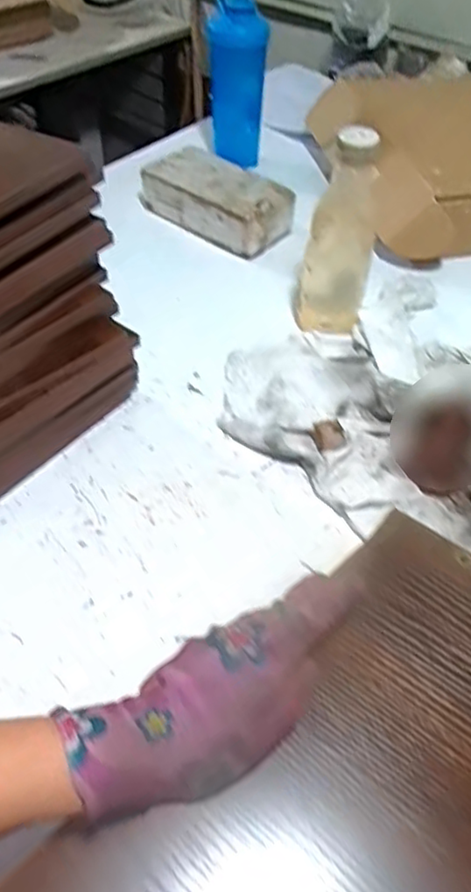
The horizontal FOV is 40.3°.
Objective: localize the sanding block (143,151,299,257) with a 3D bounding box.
[{"bbox_3d":[-0.025,-0.336,0.888,0.200,0.066,0.105,35,56,25],"label":"sanding block"}]

